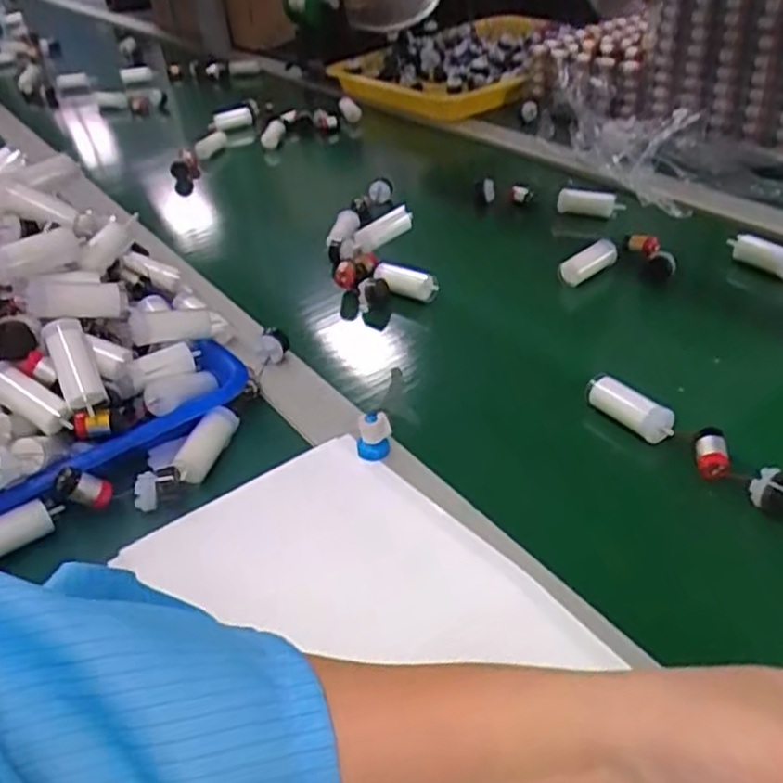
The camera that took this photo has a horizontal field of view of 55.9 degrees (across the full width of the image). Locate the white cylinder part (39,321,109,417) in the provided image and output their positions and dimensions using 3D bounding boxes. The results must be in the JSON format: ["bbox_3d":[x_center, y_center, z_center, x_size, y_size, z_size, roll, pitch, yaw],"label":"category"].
[{"bbox_3d":[-0.176,-0.014,0.412,0.021,0.052,0.023,-20,-3,-30],"label":"white cylinder part"}]

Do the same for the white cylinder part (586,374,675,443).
[{"bbox_3d":[0.144,0.010,0.443,0.018,0.019,0.054,-22,42,-32],"label":"white cylinder part"}]

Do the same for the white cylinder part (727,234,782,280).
[{"bbox_3d":[0.298,-0.108,0.588,0.056,0.019,0.019,26,40,29],"label":"white cylinder part"}]

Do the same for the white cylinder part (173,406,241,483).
[{"bbox_3d":[-0.108,0.030,0.434,0.014,0.019,0.057,10,35,9],"label":"white cylinder part"}]

